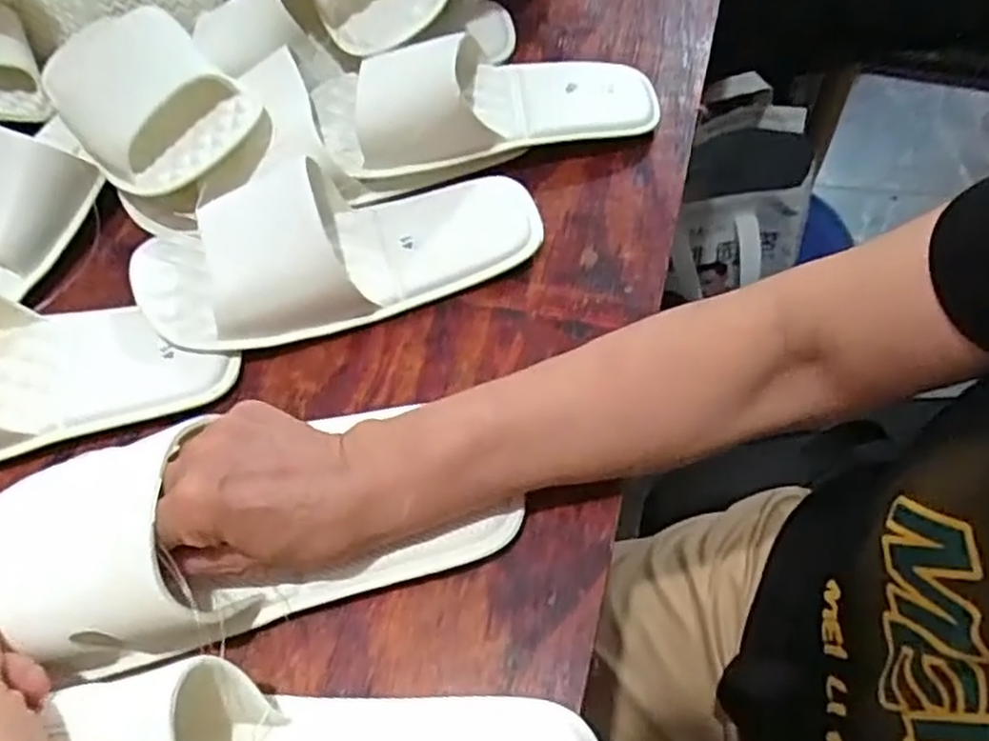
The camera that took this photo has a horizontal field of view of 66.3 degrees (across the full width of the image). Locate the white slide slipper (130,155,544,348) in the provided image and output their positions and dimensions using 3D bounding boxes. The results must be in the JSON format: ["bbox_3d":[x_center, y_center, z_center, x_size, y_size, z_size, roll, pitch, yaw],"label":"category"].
[{"bbox_3d":[-0.090,-0.074,0.436,0.235,0.050,0.090,-19,57,-6],"label":"white slide slipper"}]

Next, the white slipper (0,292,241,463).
[{"bbox_3d":[-0.261,0.001,0.411,0.220,0.065,0.090,-17,57,-5],"label":"white slipper"}]

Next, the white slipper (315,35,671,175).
[{"bbox_3d":[-0.005,-0.184,0.487,0.218,0.053,0.104,-10,57,0],"label":"white slipper"}]

